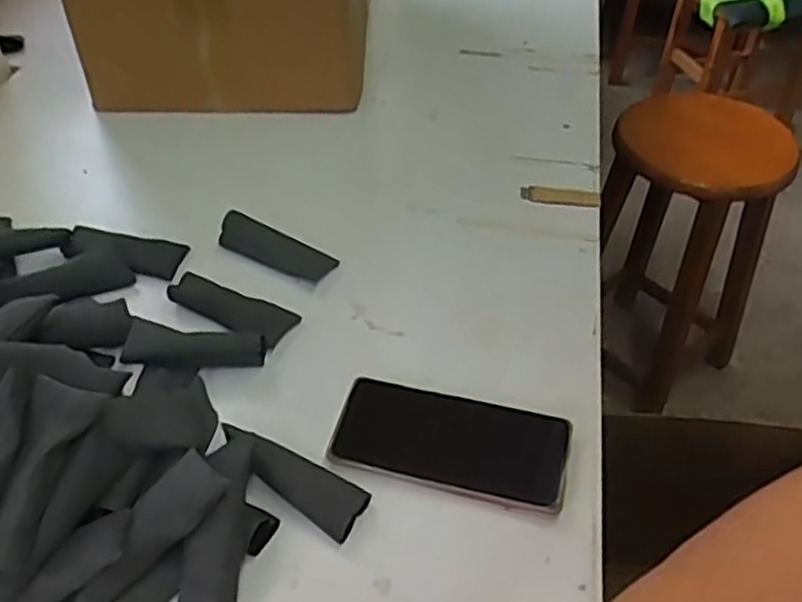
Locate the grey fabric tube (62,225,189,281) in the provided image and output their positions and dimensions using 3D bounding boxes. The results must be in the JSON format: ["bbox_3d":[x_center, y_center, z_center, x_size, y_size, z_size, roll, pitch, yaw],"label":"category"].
[{"bbox_3d":[-0.245,-0.043,0.666,0.102,0.013,0.038,9,46,9],"label":"grey fabric tube"}]

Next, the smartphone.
[{"bbox_3d":[0.035,0.098,0.528,0.158,0.012,0.076,10,46,10],"label":"smartphone"}]

